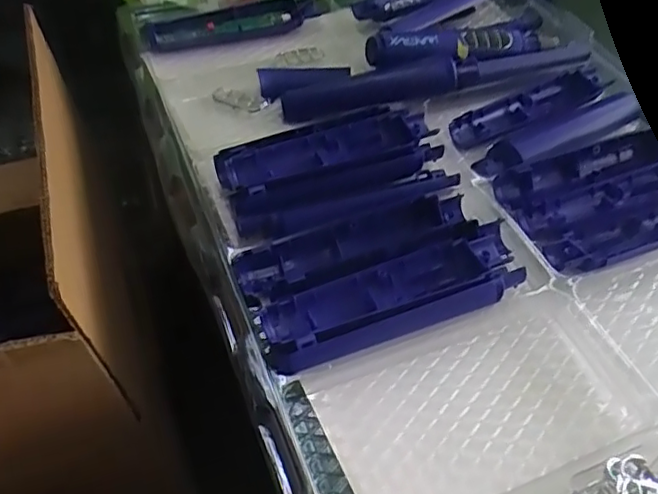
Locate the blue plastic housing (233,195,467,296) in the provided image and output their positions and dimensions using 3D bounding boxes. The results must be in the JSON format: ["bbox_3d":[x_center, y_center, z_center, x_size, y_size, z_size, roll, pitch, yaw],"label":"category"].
[{"bbox_3d":[0.019,-0.001,0.418,0.164,0.026,0.036,-18,52,-15],"label":"blue plastic housing"}]

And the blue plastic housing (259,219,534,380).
[{"bbox_3d":[0.045,0.035,0.389,0.179,0.031,0.053,-19,53,-16],"label":"blue plastic housing"}]

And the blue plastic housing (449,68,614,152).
[{"bbox_3d":[0.178,-0.123,0.535,0.172,0.013,0.032,-24,54,-19],"label":"blue plastic housing"}]

